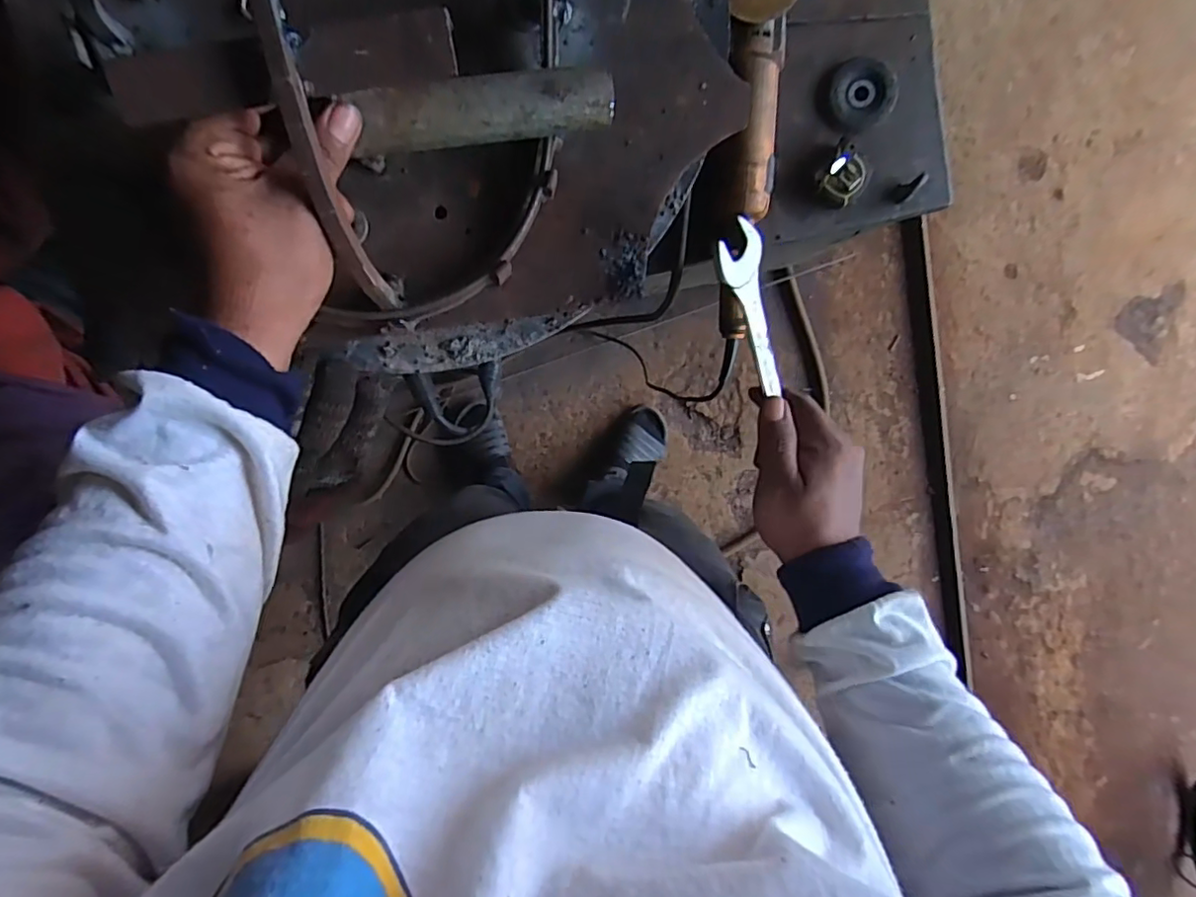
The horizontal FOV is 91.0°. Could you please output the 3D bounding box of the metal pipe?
[{"bbox_3d":[-0.060,-0.182,0.316,0.134,0.021,0.027,-9,98,-2],"label":"metal pipe"}]

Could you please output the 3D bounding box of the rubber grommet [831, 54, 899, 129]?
[{"bbox_3d":[0.302,-0.405,0.667,0.070,0.021,0.072,43,94,-8],"label":"rubber grommet"}]

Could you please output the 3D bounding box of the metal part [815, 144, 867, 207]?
[{"bbox_3d":[0.278,-0.306,0.661,0.051,0.017,0.049,-43,97,-4],"label":"metal part"}]

